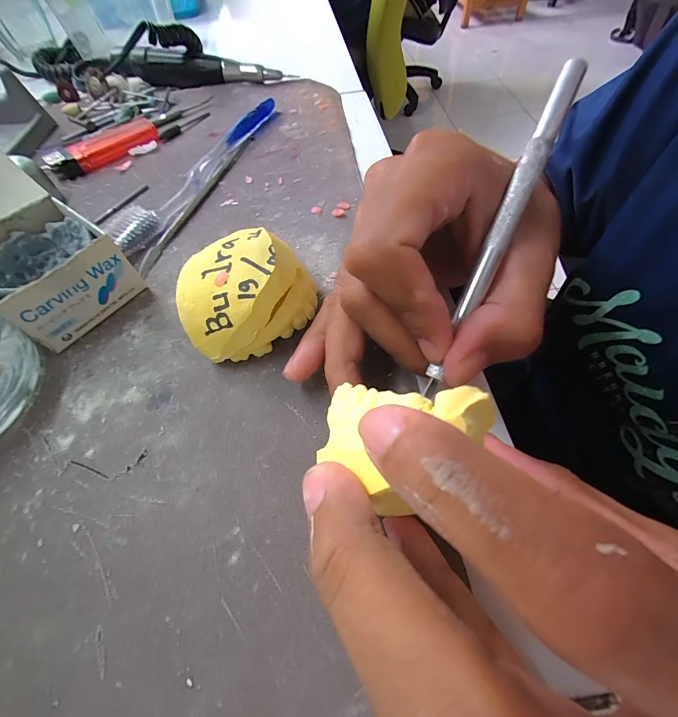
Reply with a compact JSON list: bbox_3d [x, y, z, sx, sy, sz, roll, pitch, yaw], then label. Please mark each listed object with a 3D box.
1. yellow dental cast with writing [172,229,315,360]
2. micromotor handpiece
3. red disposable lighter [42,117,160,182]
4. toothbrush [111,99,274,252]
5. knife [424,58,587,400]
[{"bbox_3d":[-0.043,-0.027,0.156,0.051,0.036,0.056,-1,59,2],"label":"yellow dental cast with writing"},{"bbox_3d":[-0.122,-0.263,0.313,0.154,0.025,0.024,0,59,2],"label":"micromotor handpiece"},{"bbox_3d":[-0.175,-0.159,0.258,0.080,0.011,0.028,-40,65,-19],"label":"red disposable lighter"},{"bbox_3d":[-0.093,-0.136,0.239,0.021,0.012,0.179,16,61,12],"label":"toothbrush"},{"bbox_3d":[0.055,-0.042,0.120,0.008,0.005,0.119,25,94,17],"label":"knife"}]

